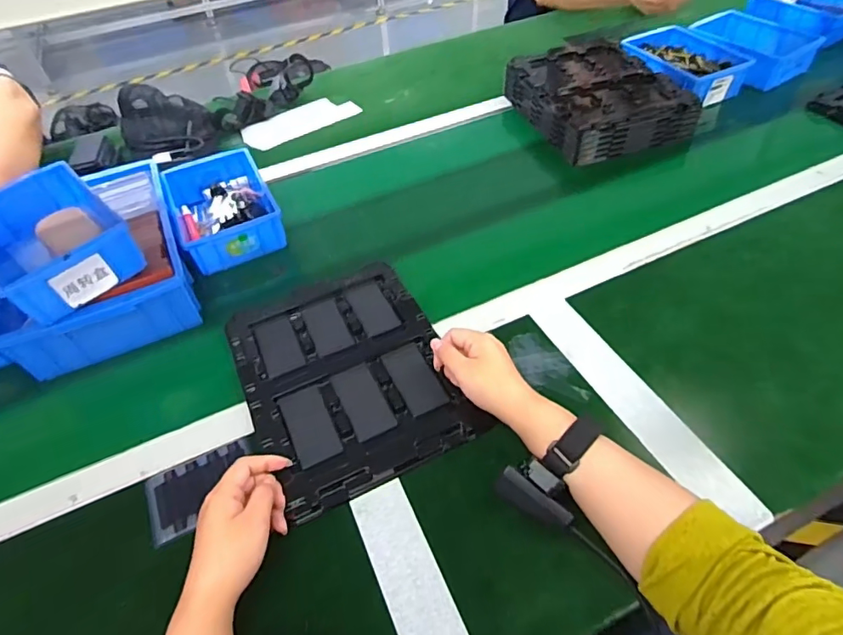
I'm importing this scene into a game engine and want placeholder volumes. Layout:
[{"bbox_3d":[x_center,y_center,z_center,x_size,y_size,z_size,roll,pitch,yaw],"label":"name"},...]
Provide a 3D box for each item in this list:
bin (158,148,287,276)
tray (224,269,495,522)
[{"bbox_3d":[-0.291,-0.157,0.761,0.132,0.068,0.199,-23,52,-15],"label":"bin"},{"bbox_3d":[-0.084,0.055,0.571,0.212,0.014,0.280,-23,52,-15],"label":"tray"}]

